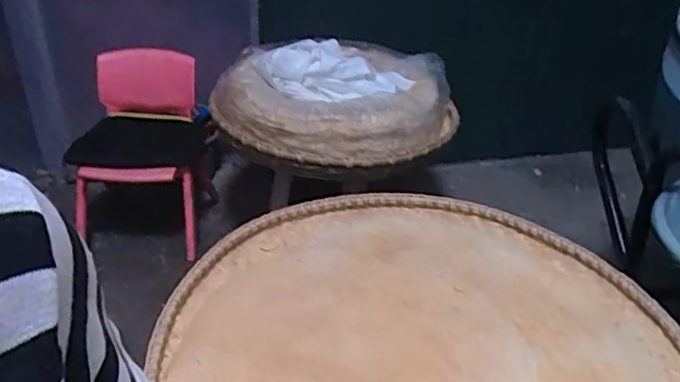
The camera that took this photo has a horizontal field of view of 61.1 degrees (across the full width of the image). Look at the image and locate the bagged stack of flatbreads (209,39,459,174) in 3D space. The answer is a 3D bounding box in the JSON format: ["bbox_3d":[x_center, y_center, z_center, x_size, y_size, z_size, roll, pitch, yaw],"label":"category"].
[{"bbox_3d":[-0.026,-0.271,1.600,0.695,0.192,0.599,17,34,22],"label":"bagged stack of flatbreads"}]

